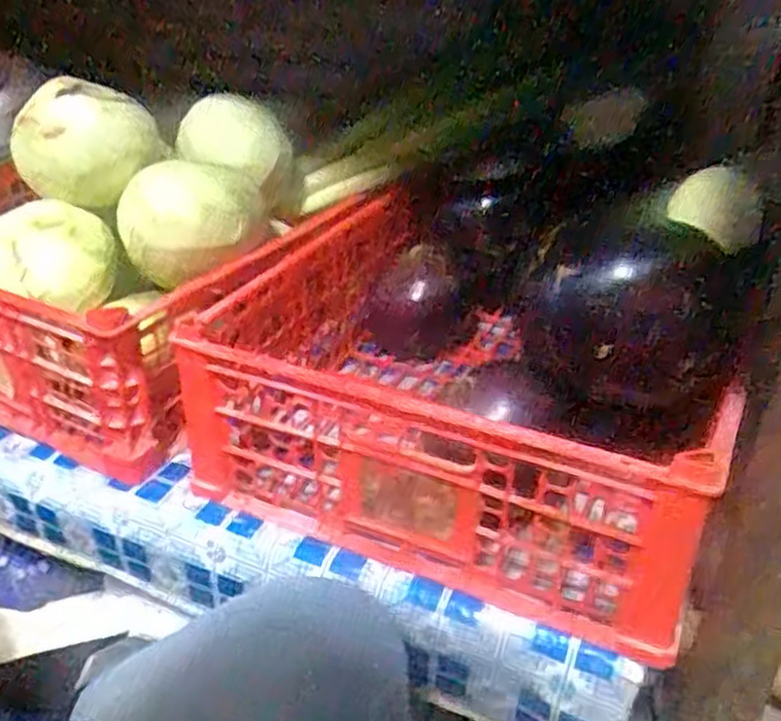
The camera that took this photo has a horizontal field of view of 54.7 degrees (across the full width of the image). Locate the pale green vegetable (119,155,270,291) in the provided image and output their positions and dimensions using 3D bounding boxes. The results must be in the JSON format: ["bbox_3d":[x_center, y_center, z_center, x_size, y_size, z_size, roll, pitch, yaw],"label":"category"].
[{"bbox_3d":[-0.155,-0.109,0.587,0.112,0.078,0.073,-5,32,-9],"label":"pale green vegetable"}]

